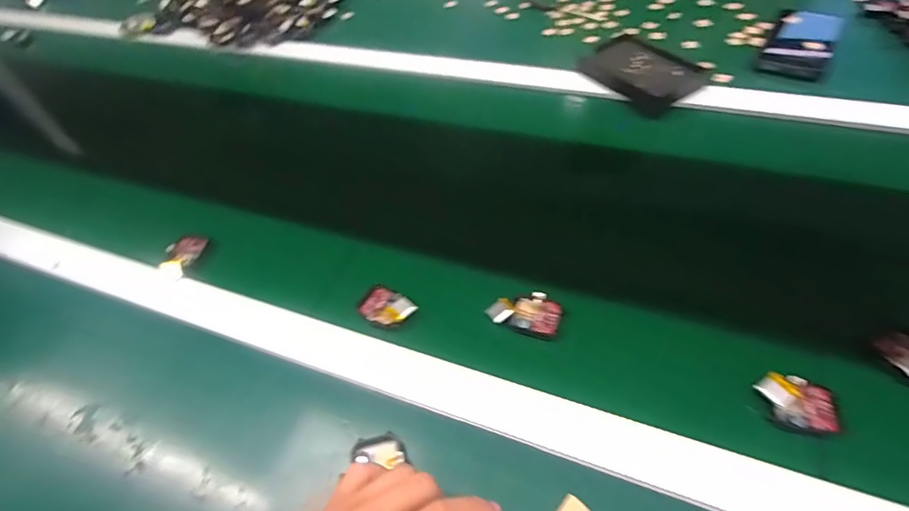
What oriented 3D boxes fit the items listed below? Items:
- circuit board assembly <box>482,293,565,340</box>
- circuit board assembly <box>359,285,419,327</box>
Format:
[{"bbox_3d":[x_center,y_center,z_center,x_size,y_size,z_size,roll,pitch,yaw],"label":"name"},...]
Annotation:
[{"bbox_3d":[0.061,0.049,0.414,0.060,0.012,0.035,11,55,17],"label":"circuit board assembly"},{"bbox_3d":[-0.062,0.046,0.429,0.049,0.015,0.036,33,64,29],"label":"circuit board assembly"}]

